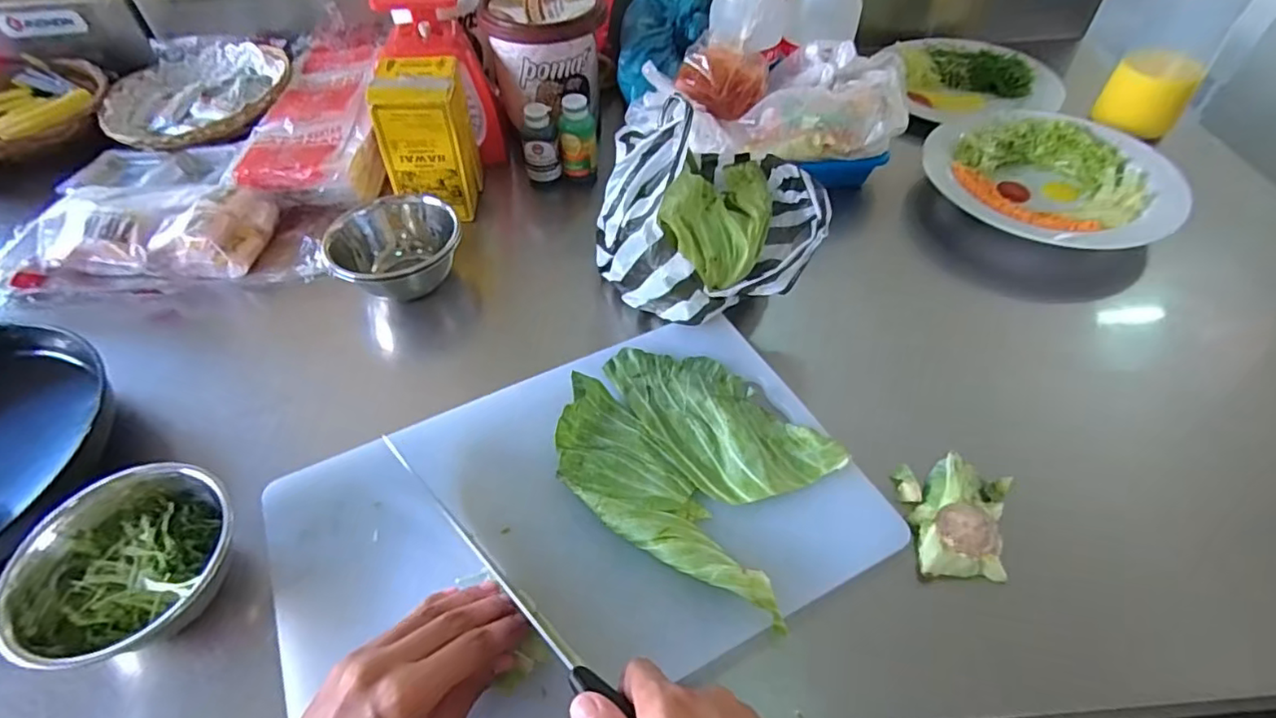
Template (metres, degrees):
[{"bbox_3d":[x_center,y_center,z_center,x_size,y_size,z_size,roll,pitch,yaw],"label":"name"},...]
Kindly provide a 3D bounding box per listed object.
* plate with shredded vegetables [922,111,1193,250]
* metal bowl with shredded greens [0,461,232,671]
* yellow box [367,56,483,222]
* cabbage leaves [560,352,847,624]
[{"bbox_3d":[0.399,-0.185,0.593,0.216,0.030,0.195,19,54,17],"label":"plate with shredded vegetables"},{"bbox_3d":[-0.290,0.117,0.341,0.096,0.043,0.106,-1,51,1],"label":"metal bowl with shredded greens"},{"bbox_3d":[-0.192,-0.203,0.559,0.068,0.121,0.077,-2,51,0],"label":"yellow box"},{"bbox_3d":[0.034,0.059,0.399,0.174,0.021,0.147,29,57,23],"label":"cabbage leaves"}]

